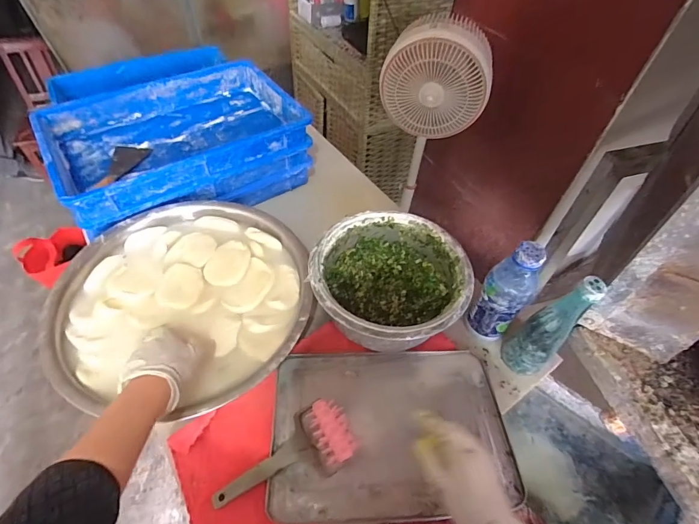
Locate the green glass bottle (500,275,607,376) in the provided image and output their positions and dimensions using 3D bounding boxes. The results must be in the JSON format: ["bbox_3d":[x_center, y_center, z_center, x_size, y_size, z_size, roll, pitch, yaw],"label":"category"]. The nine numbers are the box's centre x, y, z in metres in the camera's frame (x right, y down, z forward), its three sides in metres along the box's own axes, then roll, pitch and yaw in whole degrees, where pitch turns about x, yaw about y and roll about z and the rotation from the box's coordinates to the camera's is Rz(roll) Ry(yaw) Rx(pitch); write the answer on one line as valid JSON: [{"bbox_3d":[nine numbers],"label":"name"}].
[{"bbox_3d":[0.292,0.095,0.553,0.061,0.226,0.070,-34,60,-26],"label":"green glass bottle"}]

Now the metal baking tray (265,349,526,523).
[{"bbox_3d":[0.060,0.238,0.554,0.335,0.015,0.228,-3,52,-5],"label":"metal baking tray"}]

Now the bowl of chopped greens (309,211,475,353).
[{"bbox_3d":[0.063,0.037,0.632,0.239,0.104,0.241,1,51,-2],"label":"bowl of chopped greens"}]

